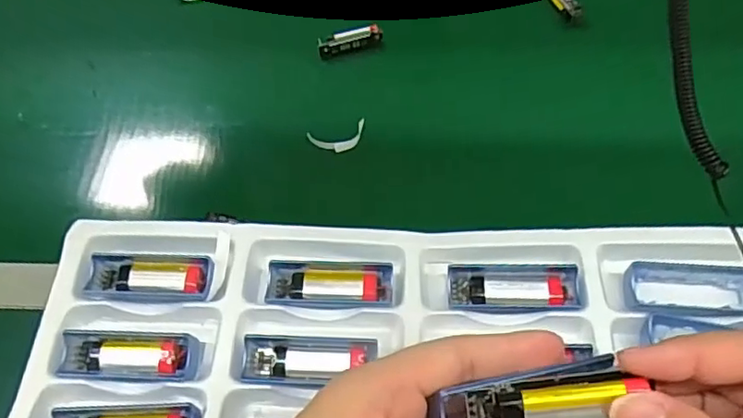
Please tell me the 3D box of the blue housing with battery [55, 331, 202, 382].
[{"bbox_3d":[-0.145,0.087,0.357,0.081,0.015,0.028,1,57,5],"label":"blue housing with battery"}]

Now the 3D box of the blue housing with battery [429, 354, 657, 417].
[{"bbox_3d":[0.060,0.072,0.220,0.071,0.011,0.024,-17,56,4],"label":"blue housing with battery"}]

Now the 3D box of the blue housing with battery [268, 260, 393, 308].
[{"bbox_3d":[-0.026,0.047,0.376,0.078,0.013,0.031,-1,57,4],"label":"blue housing with battery"}]

